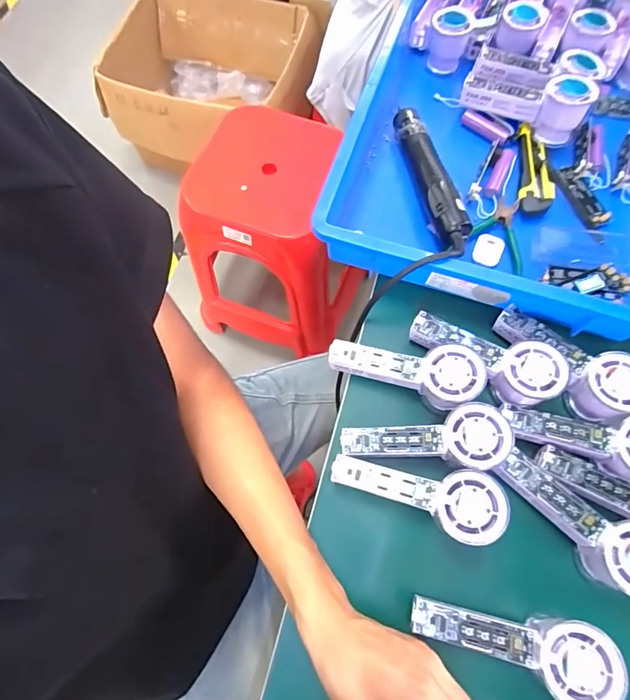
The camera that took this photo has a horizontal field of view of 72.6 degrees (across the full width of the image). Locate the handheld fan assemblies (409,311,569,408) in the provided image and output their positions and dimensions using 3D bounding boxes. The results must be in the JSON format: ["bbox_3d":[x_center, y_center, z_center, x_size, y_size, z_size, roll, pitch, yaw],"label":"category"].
[{"bbox_3d":[0.167,0.007,0.426,0.144,0.038,0.053,26,72,23],"label":"handheld fan assemblies"}]

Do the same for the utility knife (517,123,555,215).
[{"bbox_3d":[0.268,-0.218,0.522,0.039,0.026,0.128,8,70,3],"label":"utility knife"}]

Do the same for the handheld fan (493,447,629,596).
[{"bbox_3d":[0.230,0.152,0.380,0.147,0.059,0.056,39,74,27],"label":"handheld fan"}]

